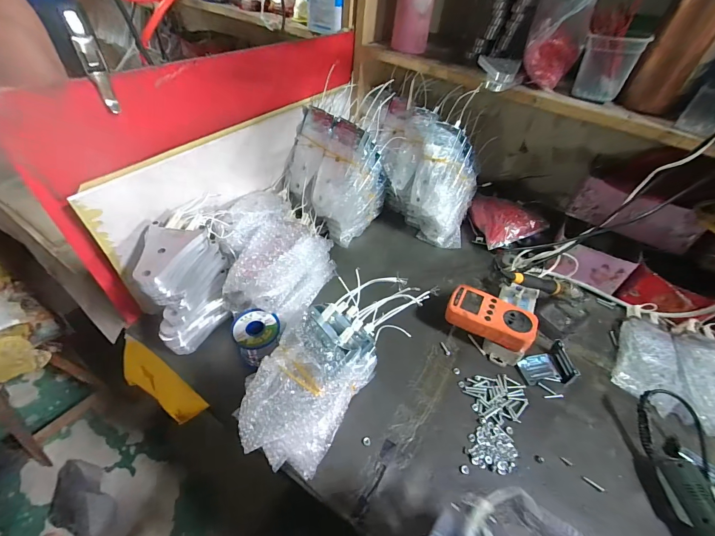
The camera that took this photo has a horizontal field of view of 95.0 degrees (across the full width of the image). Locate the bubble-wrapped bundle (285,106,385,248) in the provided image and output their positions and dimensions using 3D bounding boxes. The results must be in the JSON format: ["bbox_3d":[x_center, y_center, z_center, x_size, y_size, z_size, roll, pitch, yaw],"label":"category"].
[{"bbox_3d":[-0.044,-0.182,0.646,0.141,0.212,0.185,30,50,21],"label":"bubble-wrapped bundle"}]

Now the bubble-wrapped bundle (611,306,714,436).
[{"bbox_3d":[0.538,0.164,0.509,0.224,0.037,0.211,29,49,20],"label":"bubble-wrapped bundle"}]

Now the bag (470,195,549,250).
[{"bbox_3d":[0.326,-0.109,0.711,0.123,0.046,0.137,-3,46,-9],"label":"bag"}]

